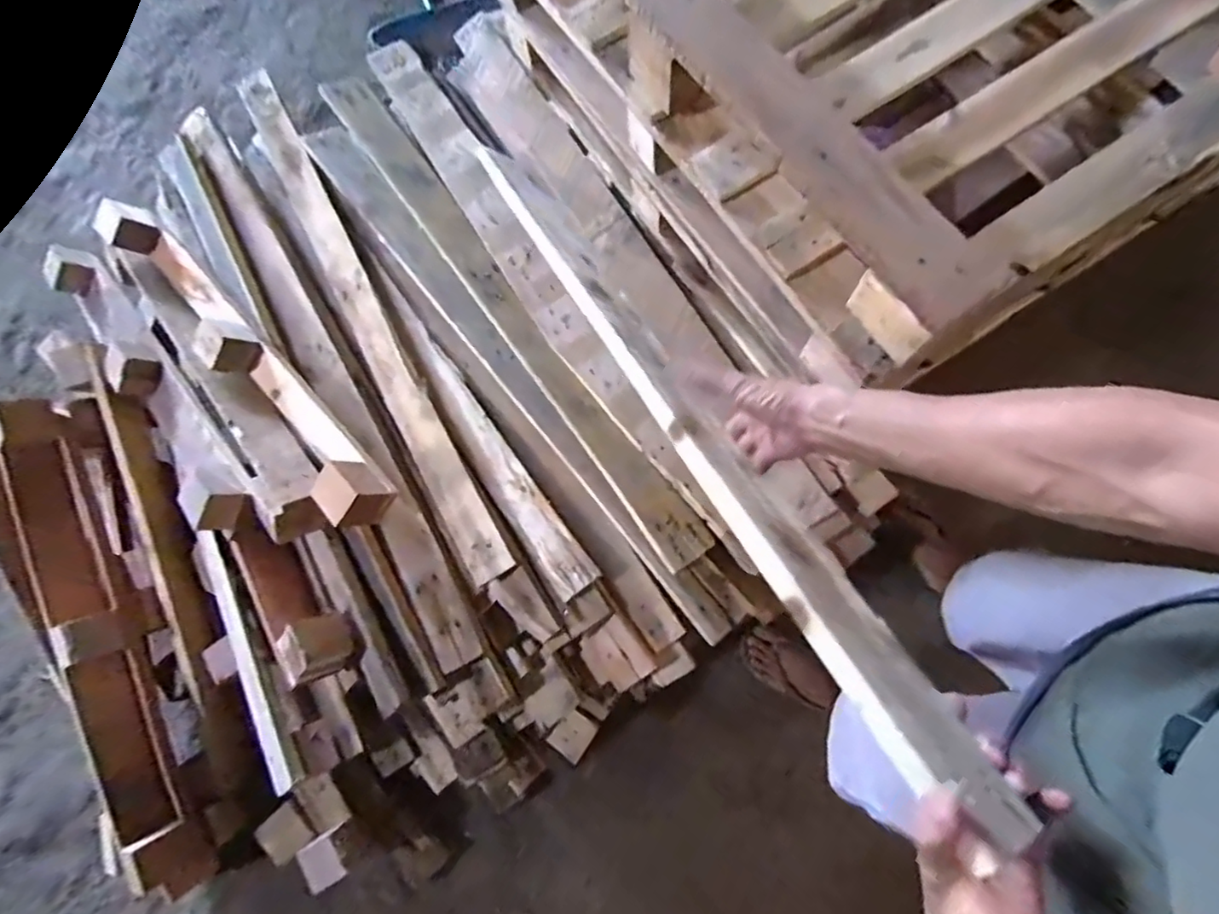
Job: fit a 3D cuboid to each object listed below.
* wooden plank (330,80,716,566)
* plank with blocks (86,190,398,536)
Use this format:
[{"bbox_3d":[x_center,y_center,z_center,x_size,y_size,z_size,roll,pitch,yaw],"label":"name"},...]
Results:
[{"bbox_3d":[-0.201,-0.295,1.049,0.076,0.016,1.152,-35,77,-6],"label":"wooden plank"},{"bbox_3d":[-0.656,-0.200,1.010,0.106,0.094,0.908,-44,69,-10],"label":"plank with blocks"}]

